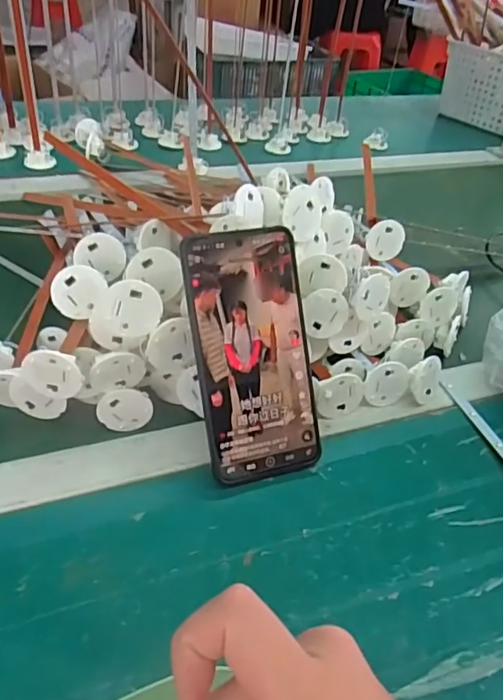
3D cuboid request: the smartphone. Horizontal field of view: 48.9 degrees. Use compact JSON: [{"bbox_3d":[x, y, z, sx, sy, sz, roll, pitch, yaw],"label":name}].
[{"bbox_3d":[0.002,0.004,0.368,0.078,0.162,0.004,-10,6,-19],"label":"smartphone"}]

